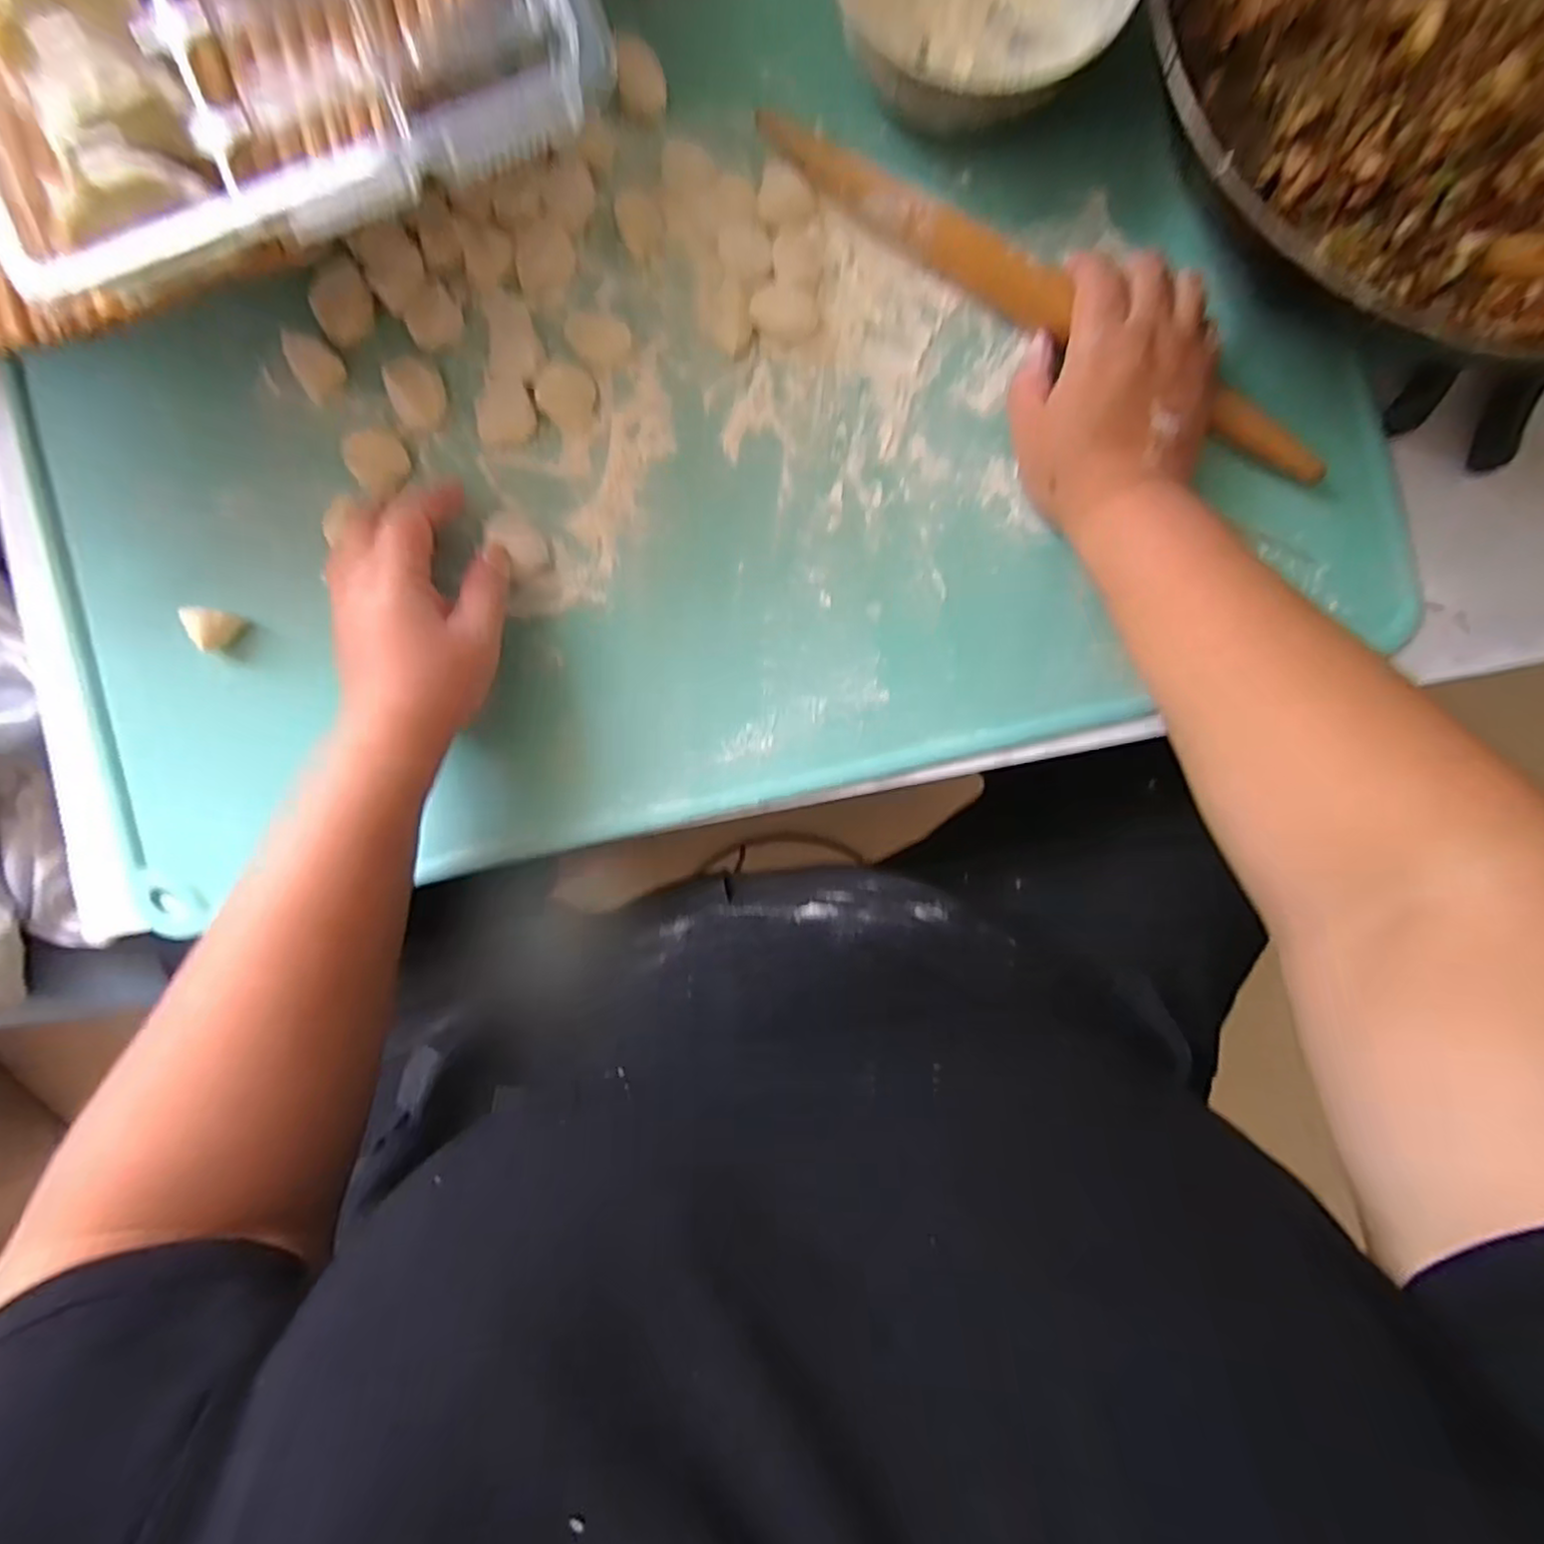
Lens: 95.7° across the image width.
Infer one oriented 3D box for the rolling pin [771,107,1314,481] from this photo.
[{"bbox_3d":[0.137,-0.236,0.350,0.322,0.024,0.018,30,93,-2],"label":"rolling pin"}]

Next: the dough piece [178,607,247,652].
[{"bbox_3d":[-0.292,-0.074,0.366,0.022,0.020,0.021,0,93,1],"label":"dough piece"}]

